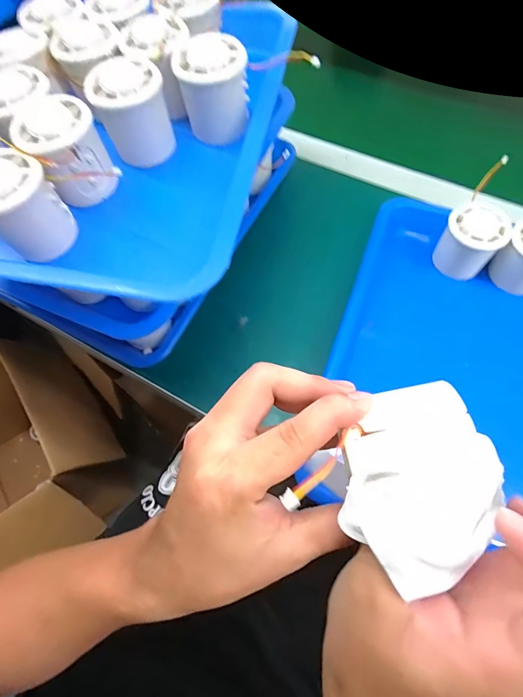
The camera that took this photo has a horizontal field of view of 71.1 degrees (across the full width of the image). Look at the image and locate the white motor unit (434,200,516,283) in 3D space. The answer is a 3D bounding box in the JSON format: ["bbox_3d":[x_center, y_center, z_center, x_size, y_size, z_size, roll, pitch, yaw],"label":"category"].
[{"bbox_3d":[0.214,-0.111,0.379,0.055,0.054,0.060,33,71,15],"label":"white motor unit"}]

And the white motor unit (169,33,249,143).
[{"bbox_3d":[-0.040,-0.214,0.305,0.056,0.056,0.059,-5,66,-1],"label":"white motor unit"}]

